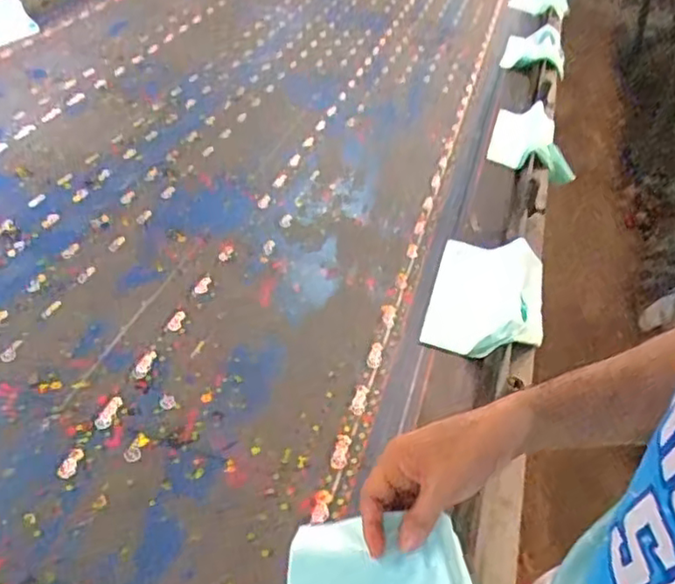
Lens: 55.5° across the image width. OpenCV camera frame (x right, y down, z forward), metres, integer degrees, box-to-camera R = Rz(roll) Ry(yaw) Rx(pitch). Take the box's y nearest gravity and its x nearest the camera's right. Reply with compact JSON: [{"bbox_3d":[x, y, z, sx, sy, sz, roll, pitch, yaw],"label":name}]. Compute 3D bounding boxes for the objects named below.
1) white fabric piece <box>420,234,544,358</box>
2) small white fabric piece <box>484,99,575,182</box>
[{"bbox_3d":[0.210,-0.001,0.889,0.148,0.053,0.257,8,32,13],"label":"white fabric piece"},{"bbox_3d":[0.396,-0.308,1.289,0.162,0.062,0.252,13,39,11],"label":"small white fabric piece"}]

